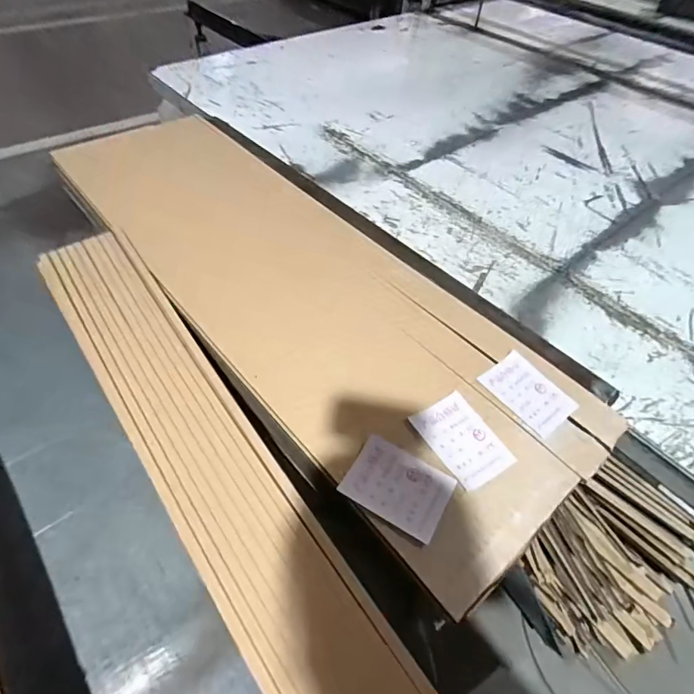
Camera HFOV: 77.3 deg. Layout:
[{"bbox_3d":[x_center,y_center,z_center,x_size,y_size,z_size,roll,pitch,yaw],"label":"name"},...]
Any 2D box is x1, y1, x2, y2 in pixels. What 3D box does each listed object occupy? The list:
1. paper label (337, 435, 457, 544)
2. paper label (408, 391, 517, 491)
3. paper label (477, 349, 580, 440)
[{"bbox_3d":[0.054,0.145,0.453,0.102,0.009,0.072,25,54,17],"label":"paper label"},{"bbox_3d":[0.129,0.102,0.488,0.075,0.006,0.102,-24,56,-20],"label":"paper label"},{"bbox_3d":[0.228,0.056,0.545,0.073,0.004,0.103,-32,60,-23],"label":"paper label"}]

